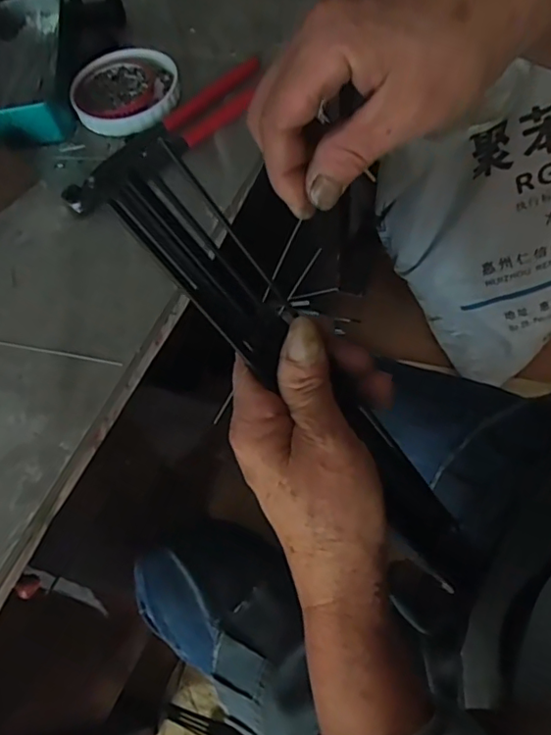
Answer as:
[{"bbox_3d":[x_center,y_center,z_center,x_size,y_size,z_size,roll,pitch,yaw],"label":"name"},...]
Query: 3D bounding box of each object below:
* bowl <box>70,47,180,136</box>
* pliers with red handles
[{"bbox_3d":[-0.124,-0.230,0.479,0.084,0.016,0.090,-3,62,6],"label":"bowl"},{"bbox_3d":[-0.084,-0.182,0.448,0.048,0.020,0.191,37,73,23],"label":"pliers with red handles"}]

